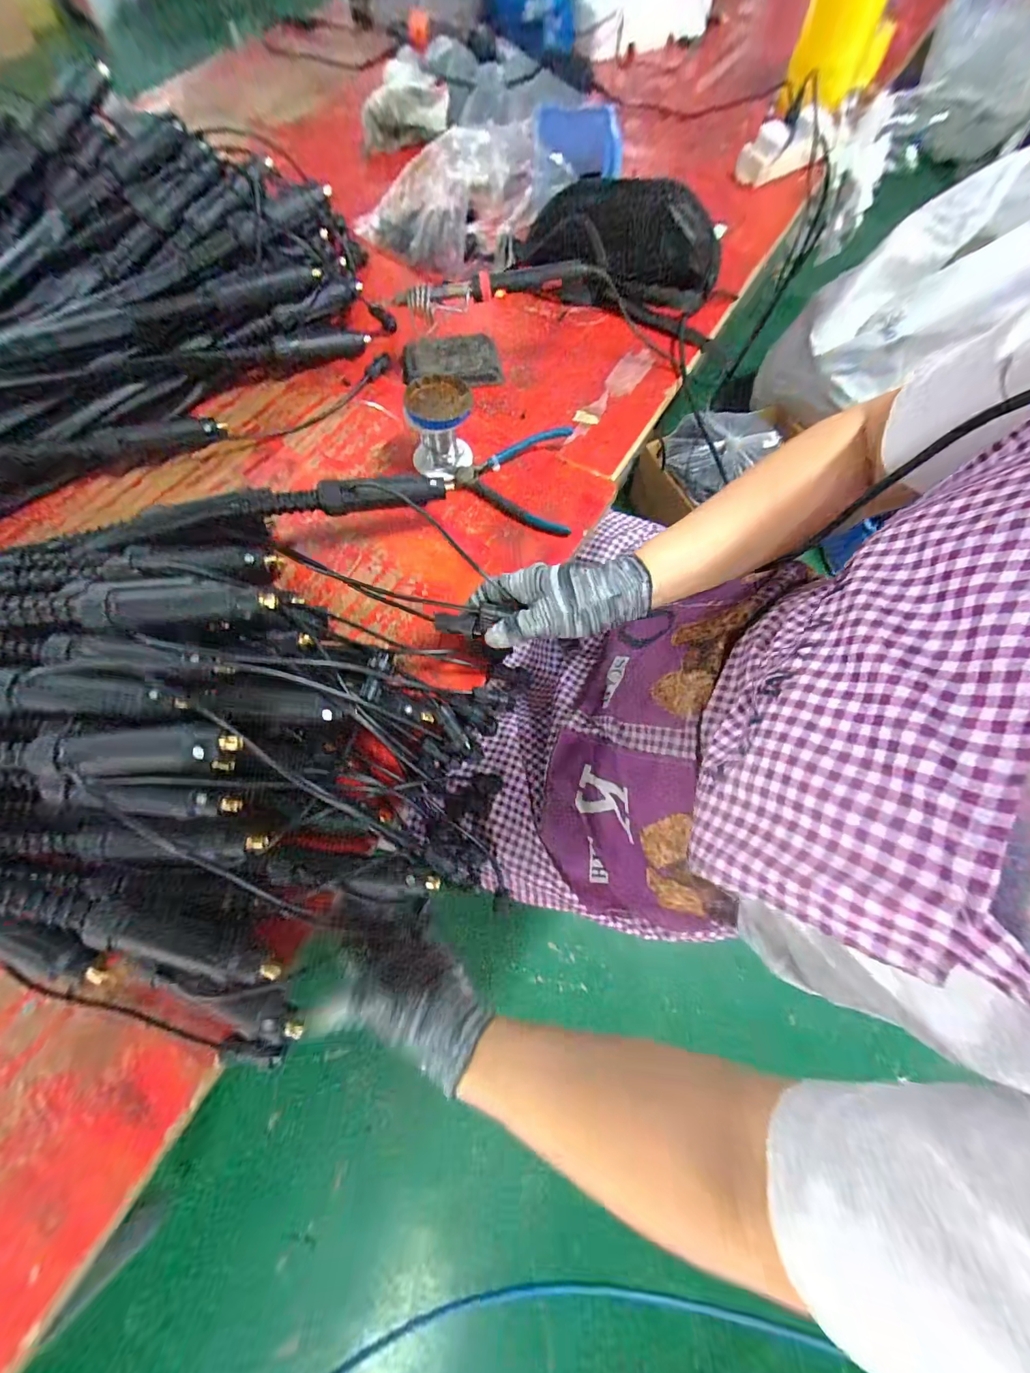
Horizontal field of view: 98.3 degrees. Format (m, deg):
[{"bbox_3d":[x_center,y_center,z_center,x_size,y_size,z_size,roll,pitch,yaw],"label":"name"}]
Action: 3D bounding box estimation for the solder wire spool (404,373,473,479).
[{"bbox_3d":[-0.076,-0.265,0.460,0.063,0.075,0.065,1,70,-1],"label":"solder wire spool"}]

